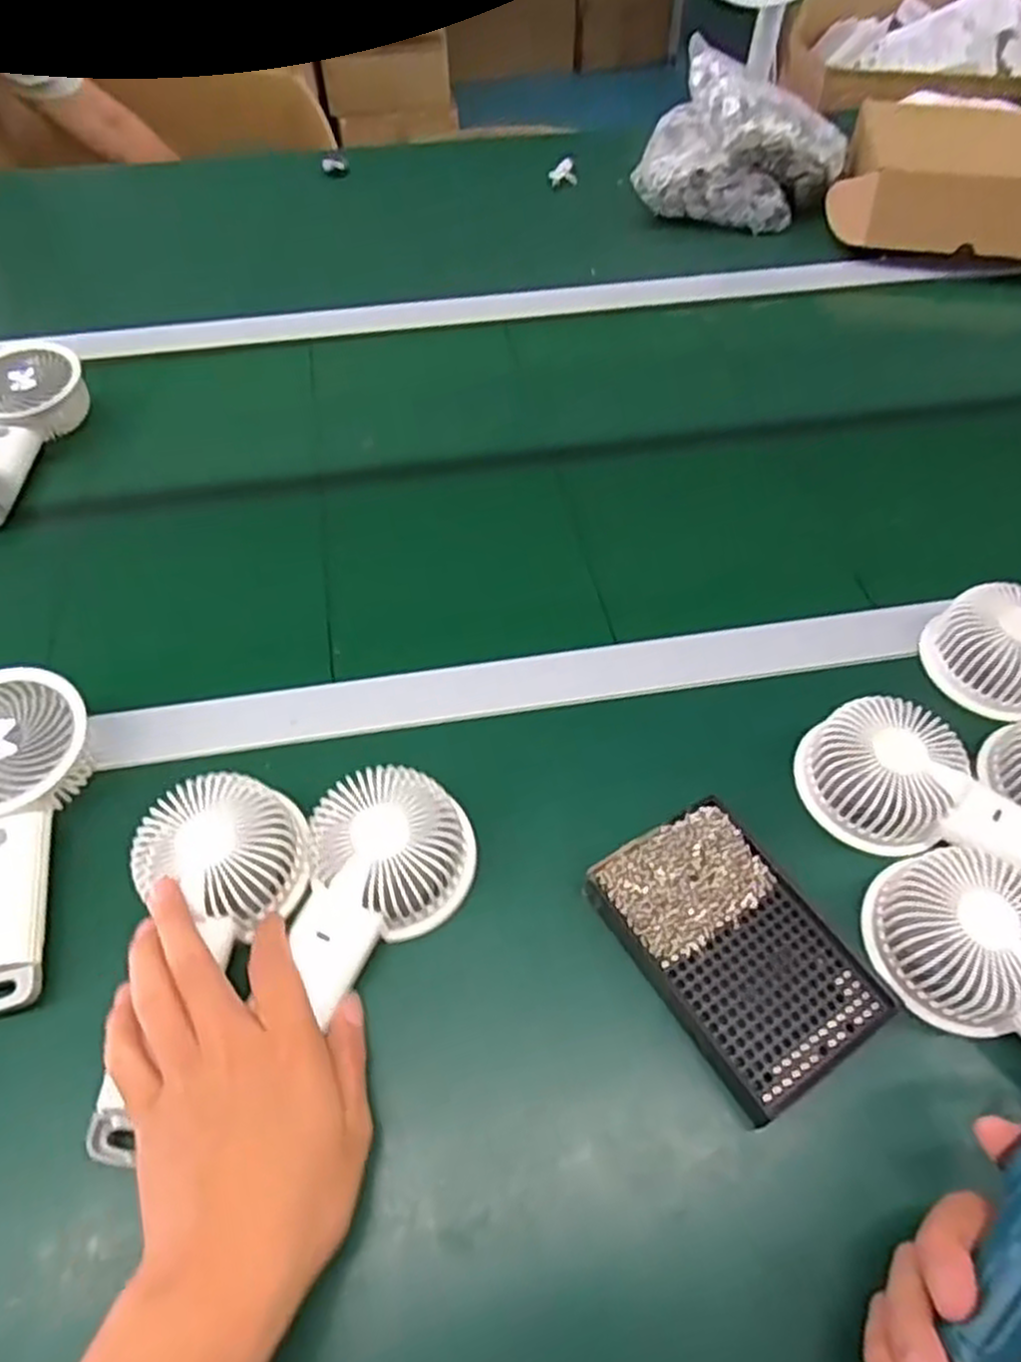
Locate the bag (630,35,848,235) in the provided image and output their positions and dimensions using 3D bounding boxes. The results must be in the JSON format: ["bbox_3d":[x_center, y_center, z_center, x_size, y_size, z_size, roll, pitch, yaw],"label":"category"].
[{"bbox_3d":[0.239,-0.562,0.833,0.207,0.108,0.147,22,58,15],"label":"bag"}]

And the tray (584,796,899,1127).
[{"bbox_3d":[0.115,0.135,0.409,0.090,0.018,0.136,-29,60,-18],"label":"tray"}]

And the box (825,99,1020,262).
[{"bbox_3d":[0.462,-0.517,0.812,0.248,0.066,0.207,11,56,8],"label":"box"}]

